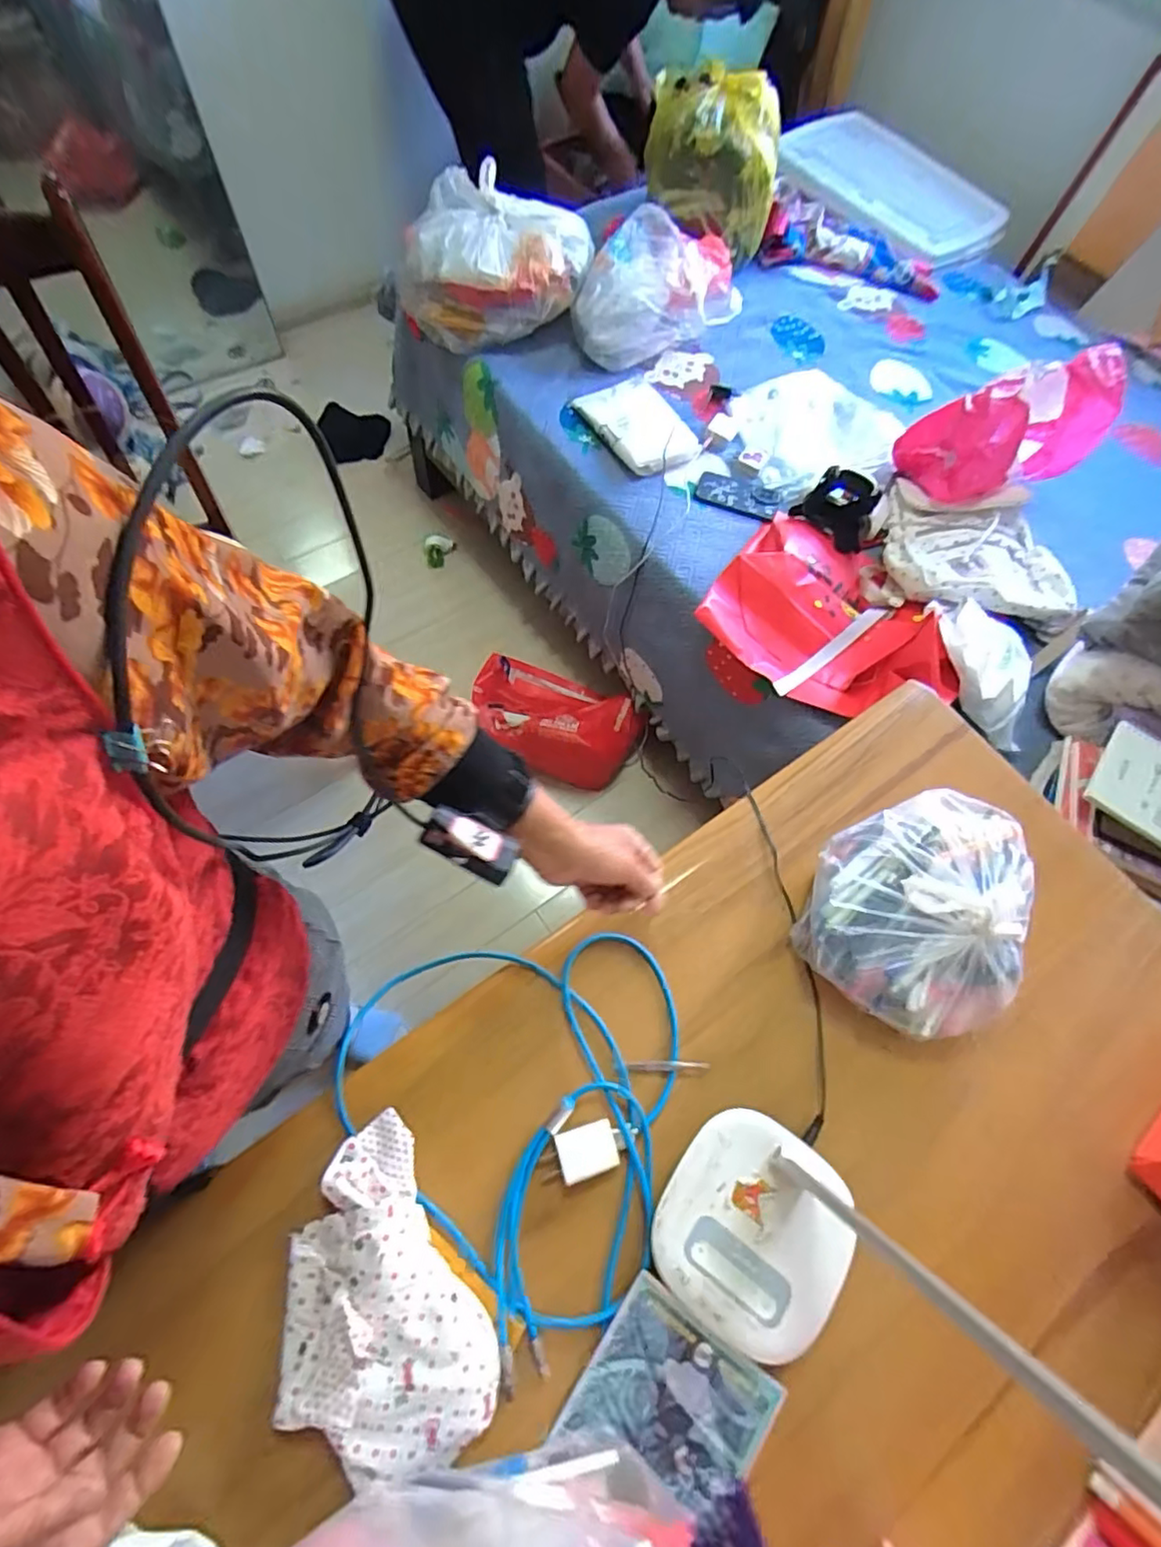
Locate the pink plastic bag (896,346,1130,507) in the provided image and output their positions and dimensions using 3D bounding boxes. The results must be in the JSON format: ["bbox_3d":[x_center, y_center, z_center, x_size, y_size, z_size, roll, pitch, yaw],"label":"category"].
[{"bbox_3d":[0.797,-0.652,1.172,0.309,0.257,0.207,-18,68,-14],"label":"pink plastic bag"}]

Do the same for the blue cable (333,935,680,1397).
[{"bbox_3d":[-0.034,0.271,0.558,0.293,0.046,0.317,2,65,-5],"label":"blue cable"}]

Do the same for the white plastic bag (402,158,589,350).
[{"bbox_3d":[-0.181,-1.024,1.260,0.381,0.231,0.245,9,64,-2],"label":"white plastic bag"}]

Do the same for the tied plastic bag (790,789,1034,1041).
[{"bbox_3d":[0.326,0.118,0.590,0.192,0.124,0.235,29,66,8],"label":"tied plastic bag"}]

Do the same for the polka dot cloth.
[{"bbox_3d":[-0.160,0.387,0.452,0.143,0.043,0.204,-26,70,-17],"label":"polka dot cloth"}]

